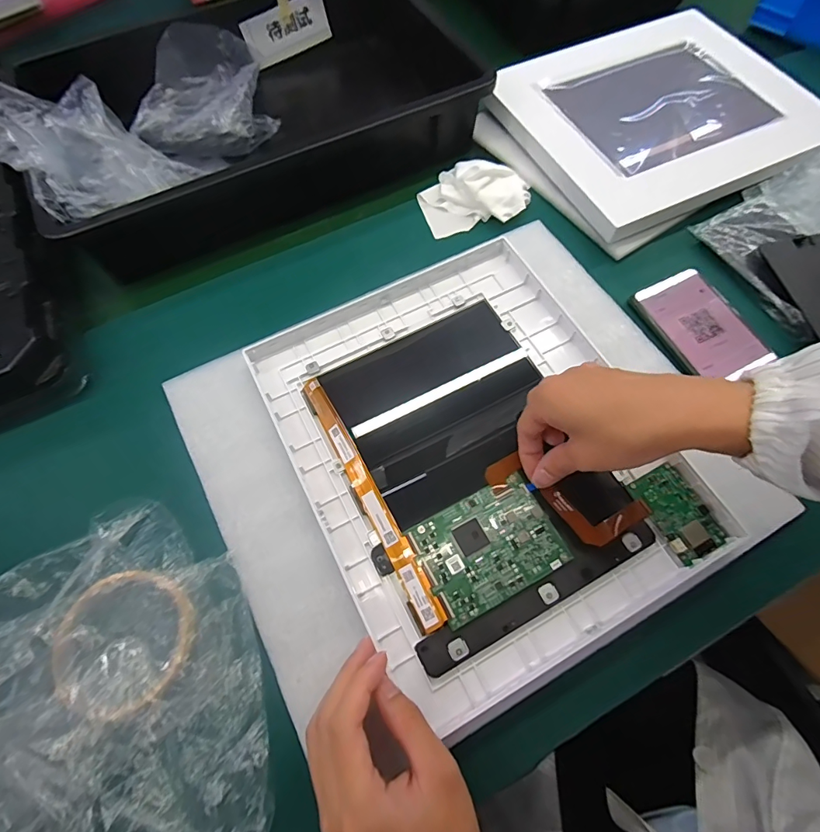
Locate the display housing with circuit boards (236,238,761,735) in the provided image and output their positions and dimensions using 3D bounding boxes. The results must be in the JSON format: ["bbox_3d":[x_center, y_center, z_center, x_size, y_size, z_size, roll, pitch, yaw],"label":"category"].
[{"bbox_3d":[0.047,0.021,0.339,0.248,0.020,0.310,-26,68,-10],"label":"display housing with circuit boards"}]

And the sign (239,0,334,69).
[{"bbox_3d":[-0.151,-0.478,0.554,0.105,0.051,0.010,-26,59,-2],"label":"sign"}]

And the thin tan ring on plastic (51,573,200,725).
[{"bbox_3d":[-0.184,0.142,0.283,0.081,0.021,0.083,0,65,1],"label":"thin tan ring on plastic"}]

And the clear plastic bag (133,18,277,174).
[{"bbox_3d":[-0.219,-0.317,0.461,0.144,0.085,0.118,-12,66,-5],"label":"clear plastic bag"}]

